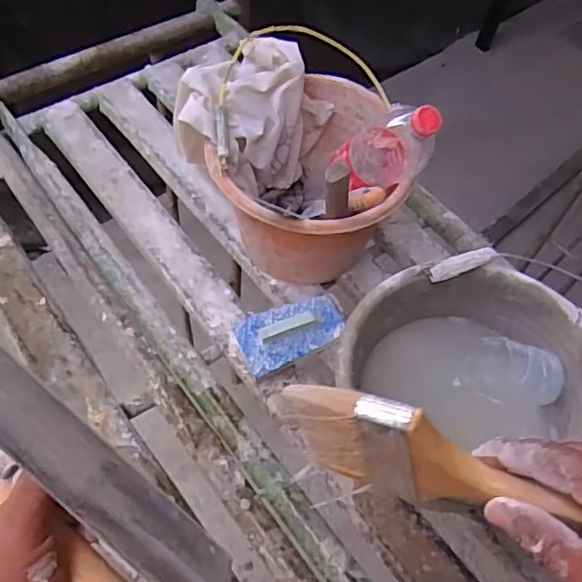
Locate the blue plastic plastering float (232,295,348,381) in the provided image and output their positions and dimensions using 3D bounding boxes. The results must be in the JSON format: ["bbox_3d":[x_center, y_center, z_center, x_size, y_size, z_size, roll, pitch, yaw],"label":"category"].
[{"bbox_3d":[0.002,0.052,0.846,0.154,0.041,0.091,-20,61,-18],"label":"blue plastic plastering float"}]

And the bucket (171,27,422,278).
[{"bbox_3d":[0.013,-0.163,0.851,0.260,0.266,0.307,-22,62,-19],"label":"bucket"}]

